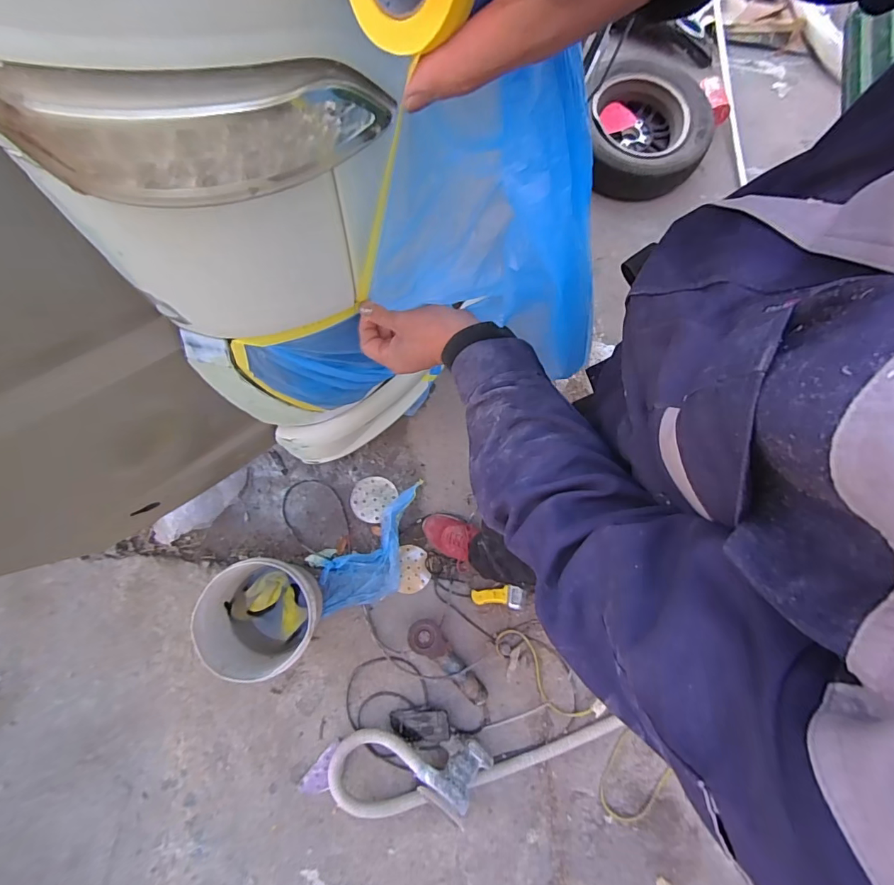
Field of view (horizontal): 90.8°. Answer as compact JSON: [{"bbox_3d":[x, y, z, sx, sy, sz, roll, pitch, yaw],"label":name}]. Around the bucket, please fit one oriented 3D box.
[{"bbox_3d":[-0.451,0.445,1.134,0.256,0.261,0.255,1,78,-7],"label":"bucket"}]

